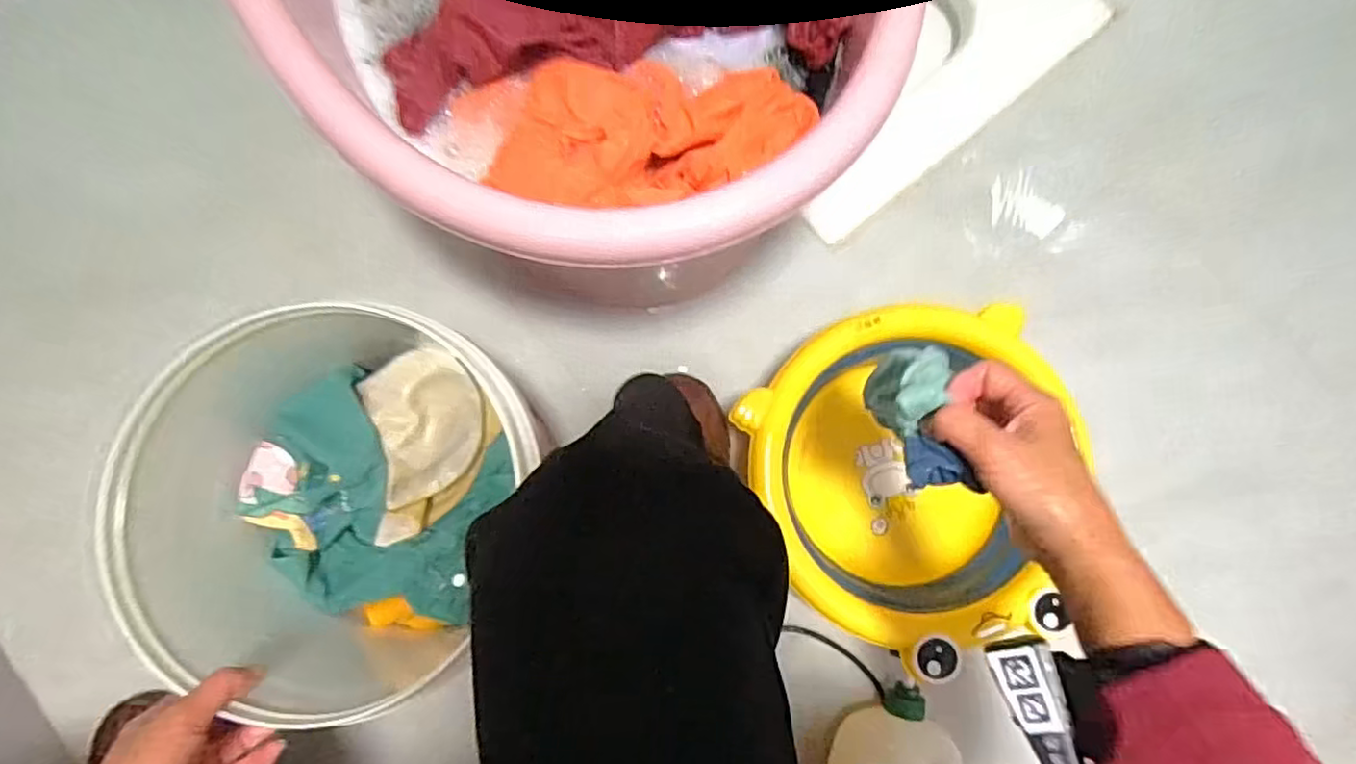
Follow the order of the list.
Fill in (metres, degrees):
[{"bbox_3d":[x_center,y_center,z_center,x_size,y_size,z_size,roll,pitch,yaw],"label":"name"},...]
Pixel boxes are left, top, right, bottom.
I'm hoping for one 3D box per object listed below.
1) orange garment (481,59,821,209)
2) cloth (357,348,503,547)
[{"bbox_3d":[-0.022,-0.173,0.459,0.221,0.060,0.137,3,83,-2],"label":"orange garment"},{"bbox_3d":[-0.194,0.049,0.514,0.089,0.051,0.137,-7,83,-3],"label":"cloth"}]

